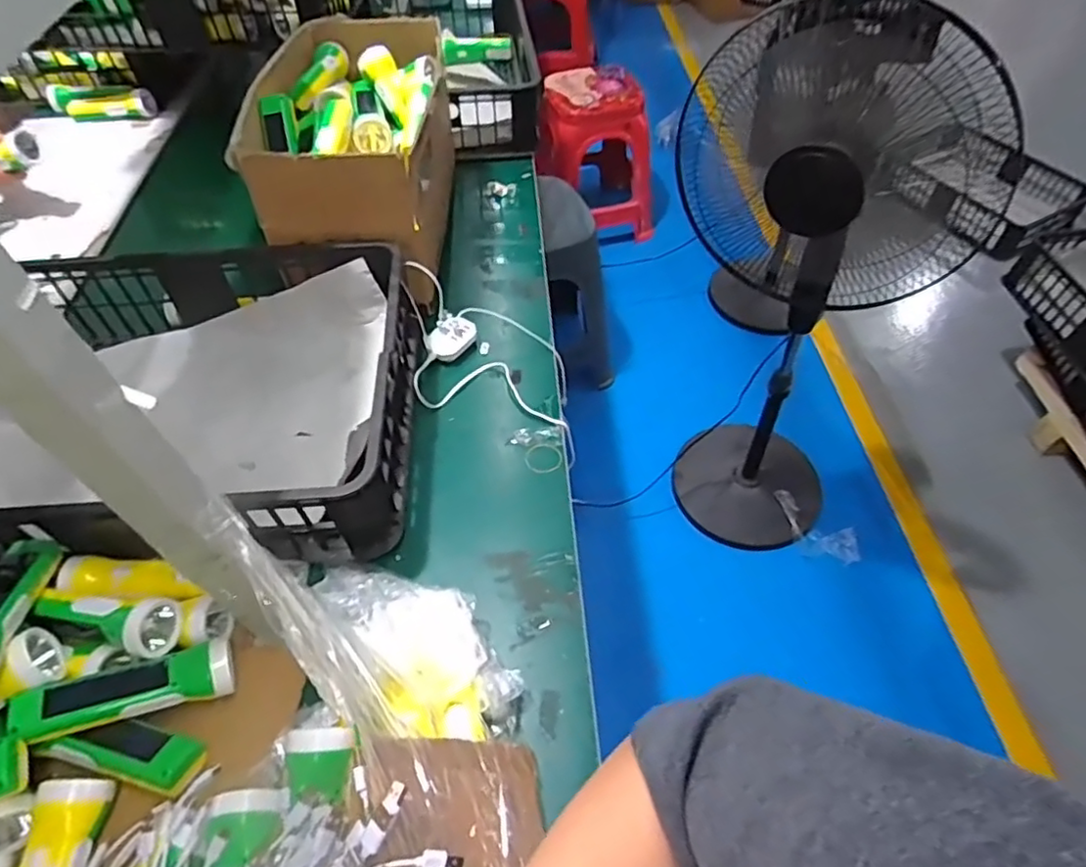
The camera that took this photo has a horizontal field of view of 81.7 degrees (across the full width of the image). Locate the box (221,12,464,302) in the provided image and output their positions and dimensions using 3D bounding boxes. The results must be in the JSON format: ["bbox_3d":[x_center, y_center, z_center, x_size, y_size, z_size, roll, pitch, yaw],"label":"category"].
[{"bbox_3d":[-0.273,-0.413,0.955,0.242,0.228,0.404,-1,52,1],"label":"box"}]

